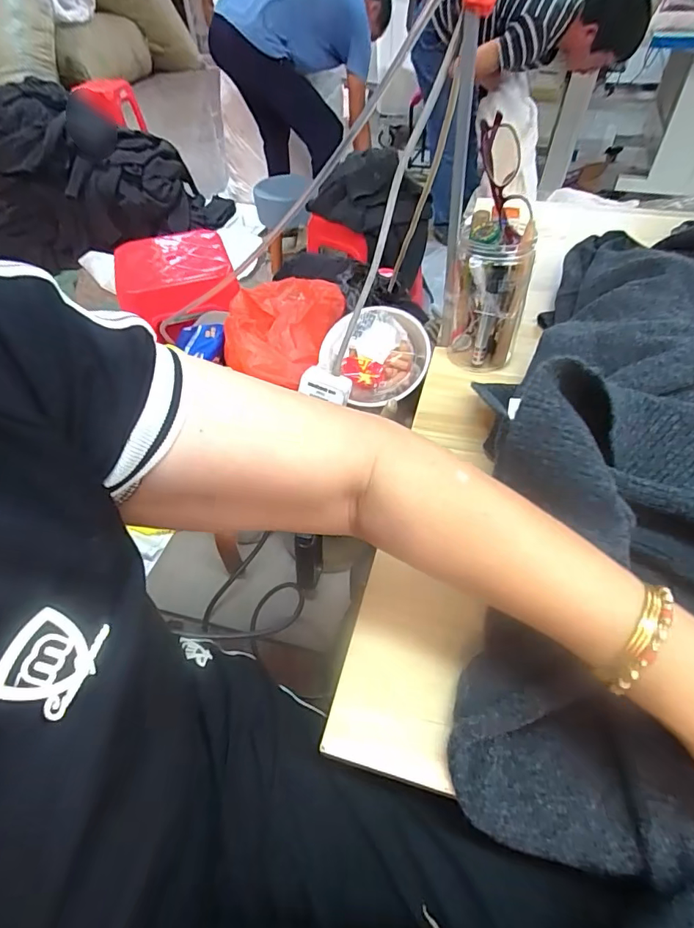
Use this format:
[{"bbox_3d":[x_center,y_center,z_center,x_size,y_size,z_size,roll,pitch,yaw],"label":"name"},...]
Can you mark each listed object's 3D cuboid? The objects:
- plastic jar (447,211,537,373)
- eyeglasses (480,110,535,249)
[{"bbox_3d":[0.161,-0.195,0.558,0.088,0.162,0.070,14,51,15],"label":"plastic jar"},{"bbox_3d":[0.163,-0.284,0.484,0.033,0.129,0.051,-14,46,21],"label":"eyeglasses"}]

